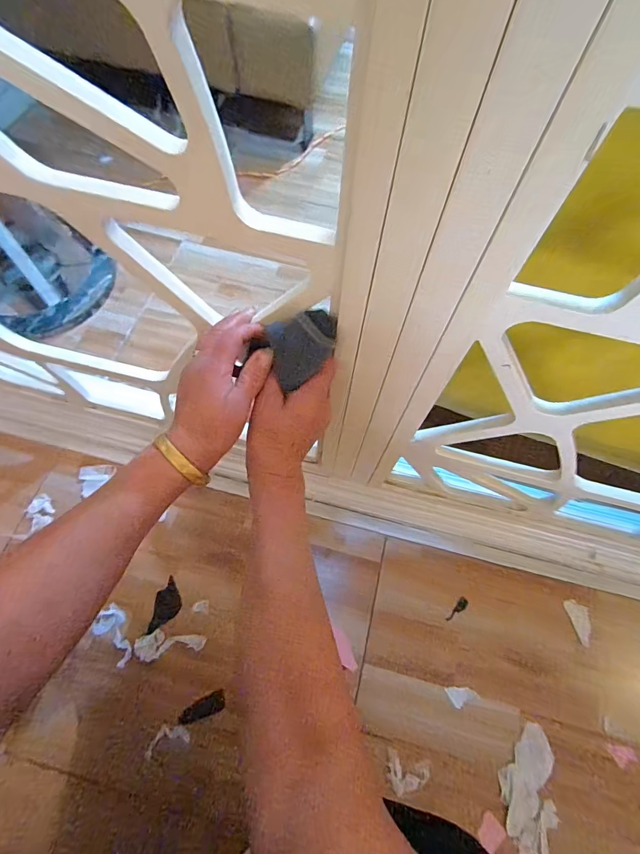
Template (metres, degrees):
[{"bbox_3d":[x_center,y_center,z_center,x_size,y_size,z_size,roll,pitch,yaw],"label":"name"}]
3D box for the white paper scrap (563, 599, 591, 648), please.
[{"bbox_3d":[0.418,0.311,0.640,0.029,0.006,0.072,-24,81,20],"label":"white paper scrap"}]

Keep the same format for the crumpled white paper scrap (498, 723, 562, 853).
[{"bbox_3d":[0.299,0.530,0.562,0.078,0.026,0.181,2,65,-2],"label":"crumpled white paper scrap"}]

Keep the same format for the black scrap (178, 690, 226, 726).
[{"bbox_3d":[-0.170,0.407,0.581,0.066,0.004,0.026,-19,67,-11],"label":"black scrap"}]

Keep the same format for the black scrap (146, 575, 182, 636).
[{"bbox_3d":[-0.239,0.280,0.628,0.040,0.009,0.081,9,65,1],"label":"black scrap"}]

